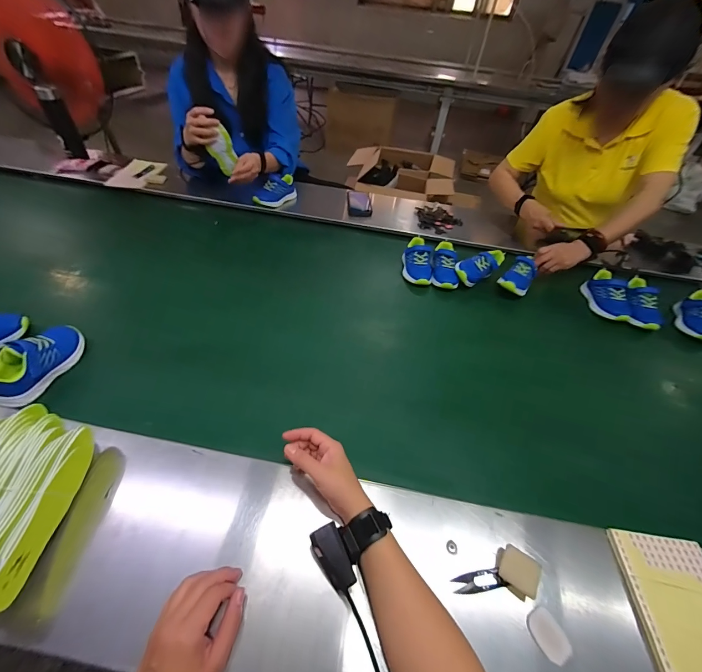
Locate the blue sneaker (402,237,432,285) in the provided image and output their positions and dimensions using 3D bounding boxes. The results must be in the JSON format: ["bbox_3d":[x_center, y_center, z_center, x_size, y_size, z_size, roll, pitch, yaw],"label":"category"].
[{"bbox_3d":[0.186,-0.208,0.889,0.078,0.068,0.148,9,47,2],"label":"blue sneaker"}]

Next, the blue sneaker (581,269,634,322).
[{"bbox_3d":[0.680,-0.105,0.839,0.075,0.064,0.161,1,47,-5],"label":"blue sneaker"}]

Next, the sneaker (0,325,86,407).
[{"bbox_3d":[-0.556,0.040,0.562,0.058,0.075,0.173,13,47,6],"label":"sneaker"}]

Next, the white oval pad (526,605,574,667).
[{"bbox_3d":[0.232,0.351,0.375,0.033,0.010,0.047,-34,43,-1],"label":"white oval pad"}]

